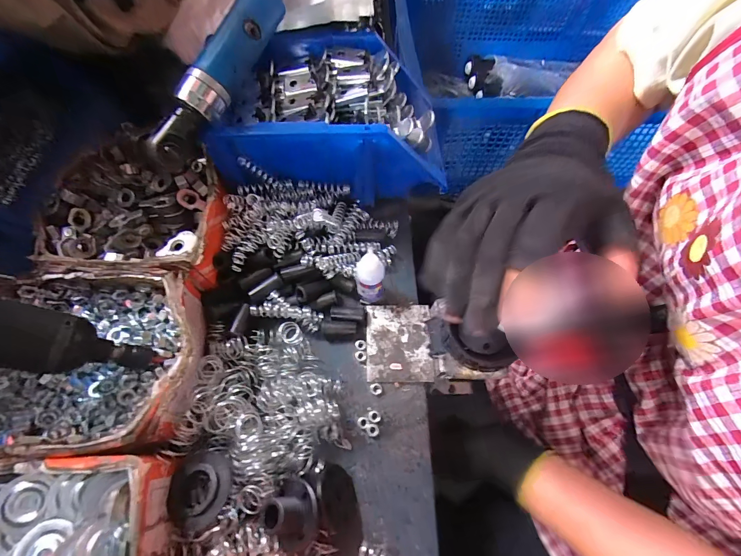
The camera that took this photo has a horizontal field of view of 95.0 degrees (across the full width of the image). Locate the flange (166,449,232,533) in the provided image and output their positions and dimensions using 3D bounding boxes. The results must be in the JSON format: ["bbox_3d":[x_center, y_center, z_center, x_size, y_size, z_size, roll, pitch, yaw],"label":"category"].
[{"bbox_3d":[-0.117,0.144,0.233,0.040,0.007,0.046,11,57,8],"label":"flange"}]

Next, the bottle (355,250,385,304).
[{"bbox_3d":[0.000,0.001,0.318,0.024,0.065,0.021,6,63,2],"label":"bottle"}]

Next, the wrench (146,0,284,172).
[{"bbox_3d":[-0.105,-0.207,0.292,0.033,0.039,0.259,24,80,11],"label":"wrench"}]

